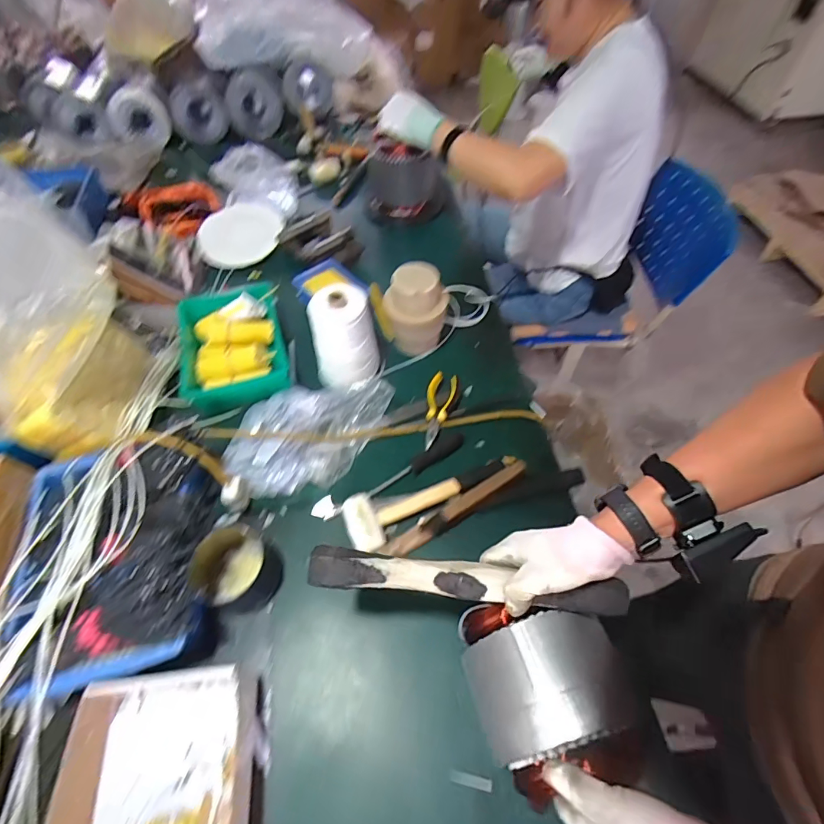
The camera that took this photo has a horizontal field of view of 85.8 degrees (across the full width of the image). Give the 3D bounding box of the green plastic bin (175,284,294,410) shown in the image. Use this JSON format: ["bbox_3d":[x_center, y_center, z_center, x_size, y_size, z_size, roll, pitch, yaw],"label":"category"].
[{"bbox_3d":[-0.330,-0.125,0.822,0.184,0.058,0.256,-14,57,-8],"label":"green plastic bin"}]

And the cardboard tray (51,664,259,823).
[{"bbox_3d":[-0.266,0.417,0.460,0.190,0.072,0.253,-4,56,-1],"label":"cardboard tray"}]

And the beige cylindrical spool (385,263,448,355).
[{"bbox_3d":[0.012,-0.182,0.817,0.097,0.169,0.099,18,59,14],"label":"beige cylindrical spool"}]

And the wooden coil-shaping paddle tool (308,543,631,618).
[{"bbox_3d":[0.054,0.172,0.451,0.317,0.023,0.038,6,56,5],"label":"wooden coil-shaping paddle tool"}]

